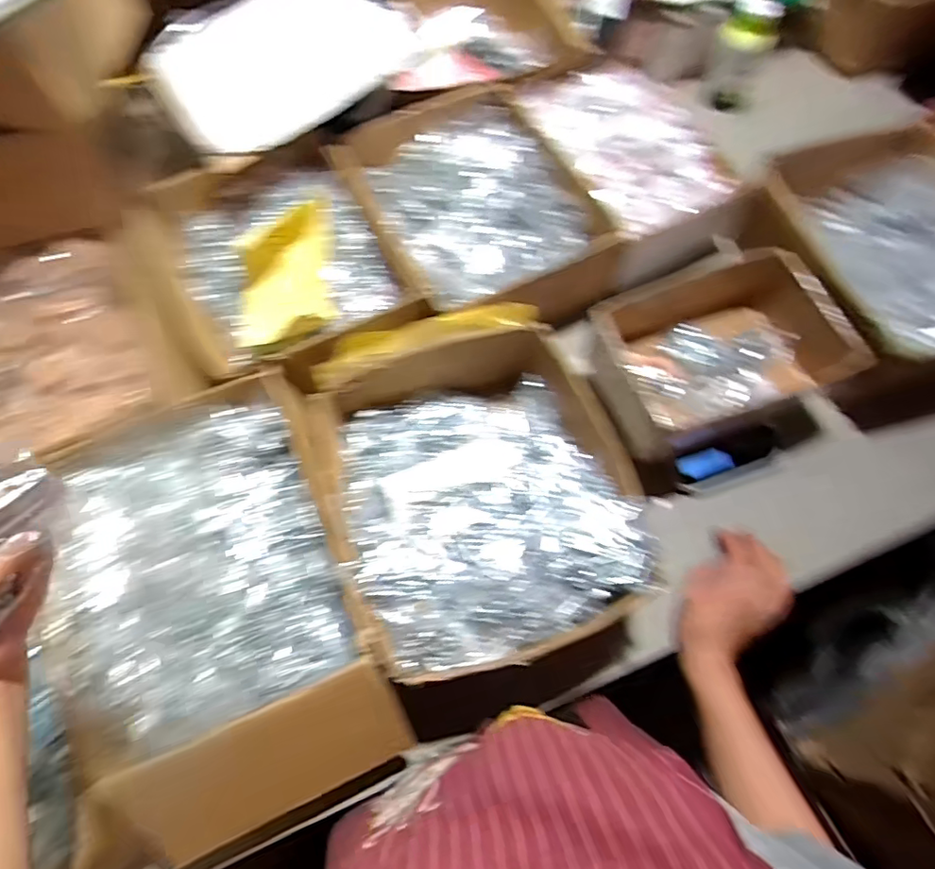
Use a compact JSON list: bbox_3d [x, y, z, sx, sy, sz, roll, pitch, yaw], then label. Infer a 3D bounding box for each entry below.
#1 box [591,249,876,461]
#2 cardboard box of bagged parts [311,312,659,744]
[{"bbox_3d":[0.283,-0.089,0.673,0.250,0.118,0.183,-22,67,-9],"label":"box"},{"bbox_3d":[0.013,0.065,0.585,0.283,0.102,0.348,-19,67,-8],"label":"cardboard box of bagged parts"}]

